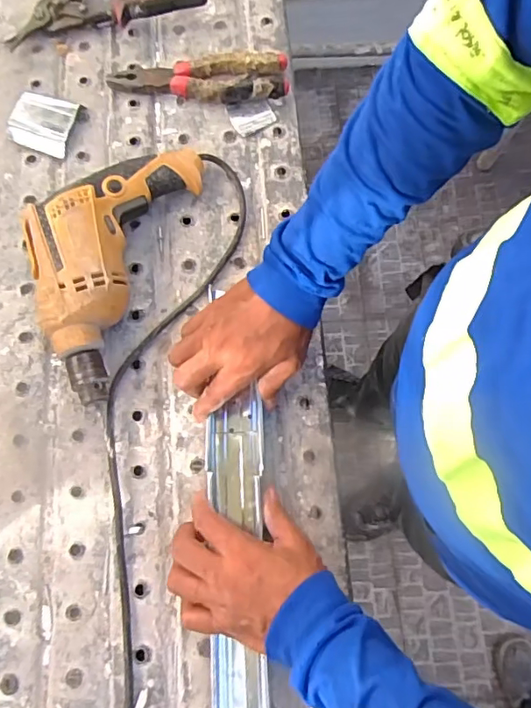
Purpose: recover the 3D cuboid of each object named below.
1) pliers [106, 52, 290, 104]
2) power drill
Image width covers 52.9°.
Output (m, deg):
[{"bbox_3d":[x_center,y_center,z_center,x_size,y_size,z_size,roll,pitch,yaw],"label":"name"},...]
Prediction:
[{"bbox_3d":[-0.073,-0.303,0.584,0.191,0.025,0.055,1,74,0],"label":"pliers"},{"bbox_3d":[-0.155,-0.108,0.506,0.121,0.067,0.244,17,75,5],"label":"power drill"}]

